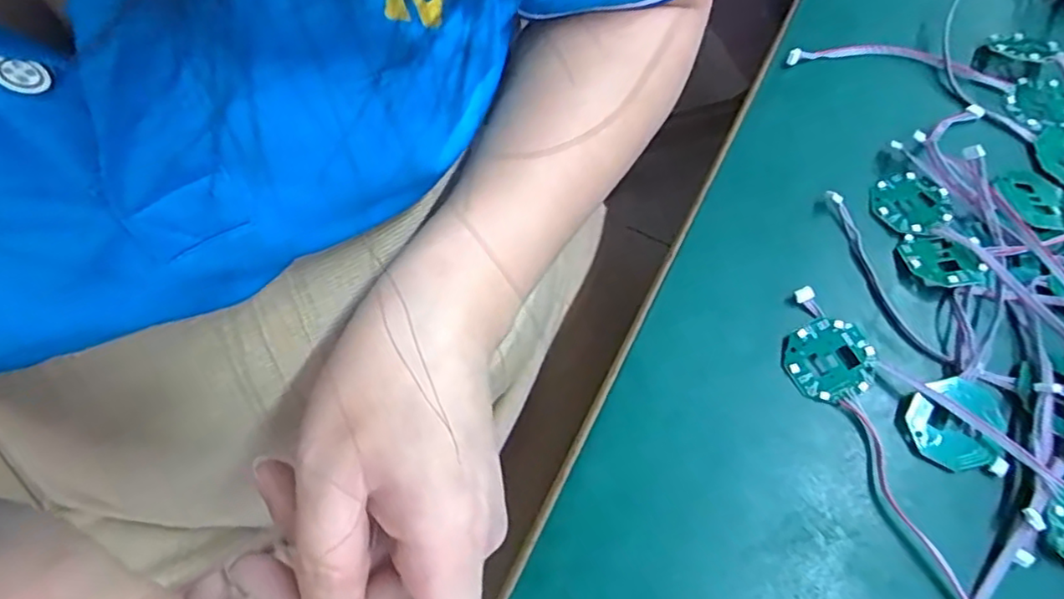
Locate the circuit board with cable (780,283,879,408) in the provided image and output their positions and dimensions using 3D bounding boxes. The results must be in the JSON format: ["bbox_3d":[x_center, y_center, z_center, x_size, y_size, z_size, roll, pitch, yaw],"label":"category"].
[{"bbox_3d":[0.125,0.021,0.261,0.034,0.008,0.043,17,68,7],"label":"circuit board with cable"}]

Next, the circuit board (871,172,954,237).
[{"bbox_3d":[0.175,-0.045,0.289,0.031,0.006,0.032,-29,70,-12],"label":"circuit board"}]

